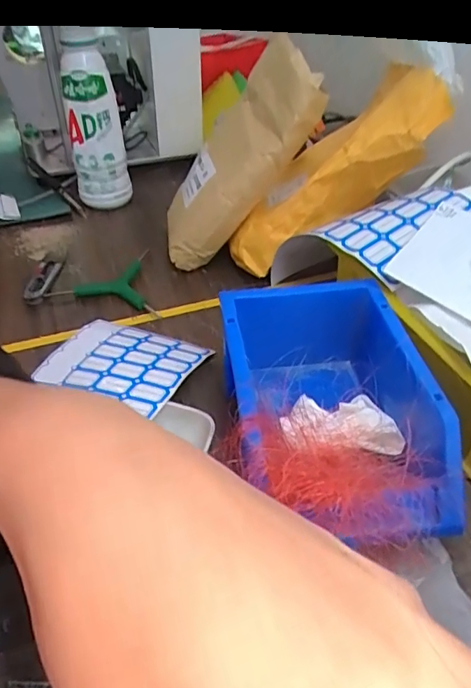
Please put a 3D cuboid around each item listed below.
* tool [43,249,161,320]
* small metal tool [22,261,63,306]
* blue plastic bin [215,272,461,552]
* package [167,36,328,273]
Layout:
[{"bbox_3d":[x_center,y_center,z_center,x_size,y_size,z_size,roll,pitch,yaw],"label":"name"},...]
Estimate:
[{"bbox_3d":[-0.119,-0.069,0.518,0.110,0.009,0.095,8,43,8],"label":"tool"},{"bbox_3d":[-0.198,-0.062,0.516,0.026,0.016,0.072,2,42,2],"label":"small metal tool"},{"bbox_3d":[0.056,0.044,0.337,0.129,0.081,0.185,-5,42,-5],"label":"blue plastic bin"},{"bbox_3d":[0.006,-0.184,0.507,0.070,0.216,0.104,28,37,-21],"label":"package"}]

